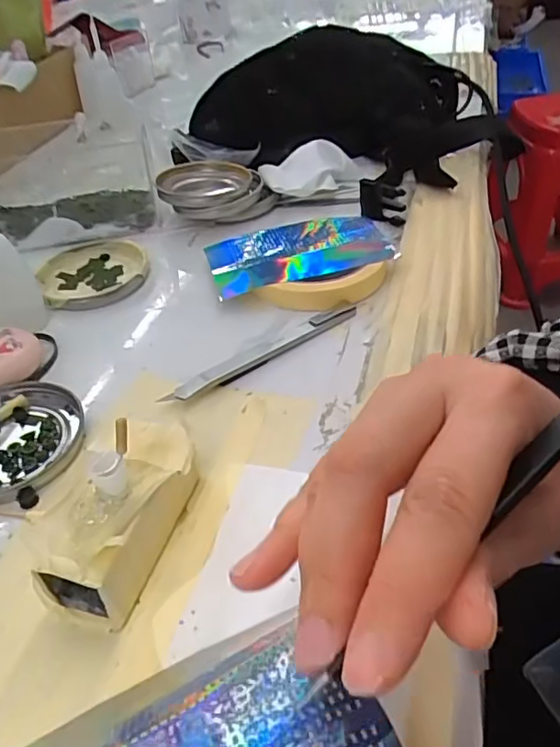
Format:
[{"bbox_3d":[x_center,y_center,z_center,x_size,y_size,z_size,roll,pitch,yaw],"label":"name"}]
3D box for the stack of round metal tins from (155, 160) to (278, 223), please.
[{"bbox_3d":[-0.055,-0.155,0.494,0.088,0.029,0.081,-14,41,-7],"label":"stack of round metal tins"}]

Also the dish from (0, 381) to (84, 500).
[{"bbox_3d":[-0.146,0.034,0.304,0.078,0.008,0.074,-9,41,-2],"label":"dish"}]

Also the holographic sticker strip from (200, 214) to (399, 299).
[{"bbox_3d":[0.015,-0.085,0.412,0.127,0.015,0.075,-11,41,-3],"label":"holographic sticker strip"}]

